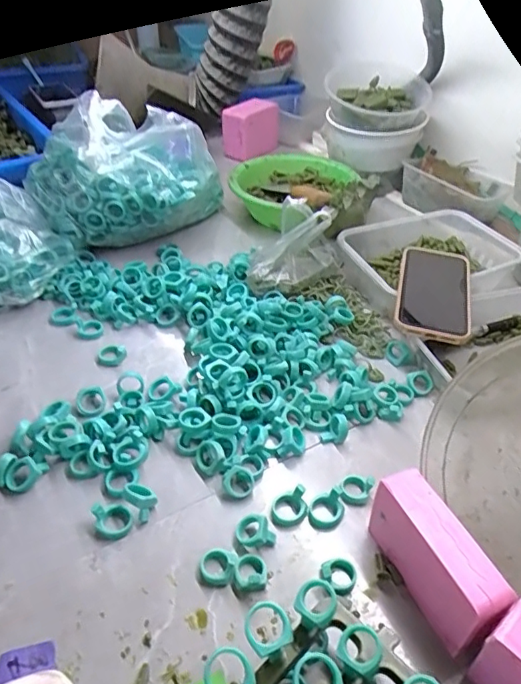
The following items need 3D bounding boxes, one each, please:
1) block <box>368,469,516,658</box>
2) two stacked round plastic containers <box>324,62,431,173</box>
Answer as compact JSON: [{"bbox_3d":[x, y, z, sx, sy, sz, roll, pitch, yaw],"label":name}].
[{"bbox_3d":[0.122,0.152,0.370,0.036,0.068,0.104,-15,43,-17],"label":"block"},{"bbox_3d":[0.185,-0.352,0.857,0.157,0.122,0.157,10,42,12],"label":"two stacked round plastic containers"}]

